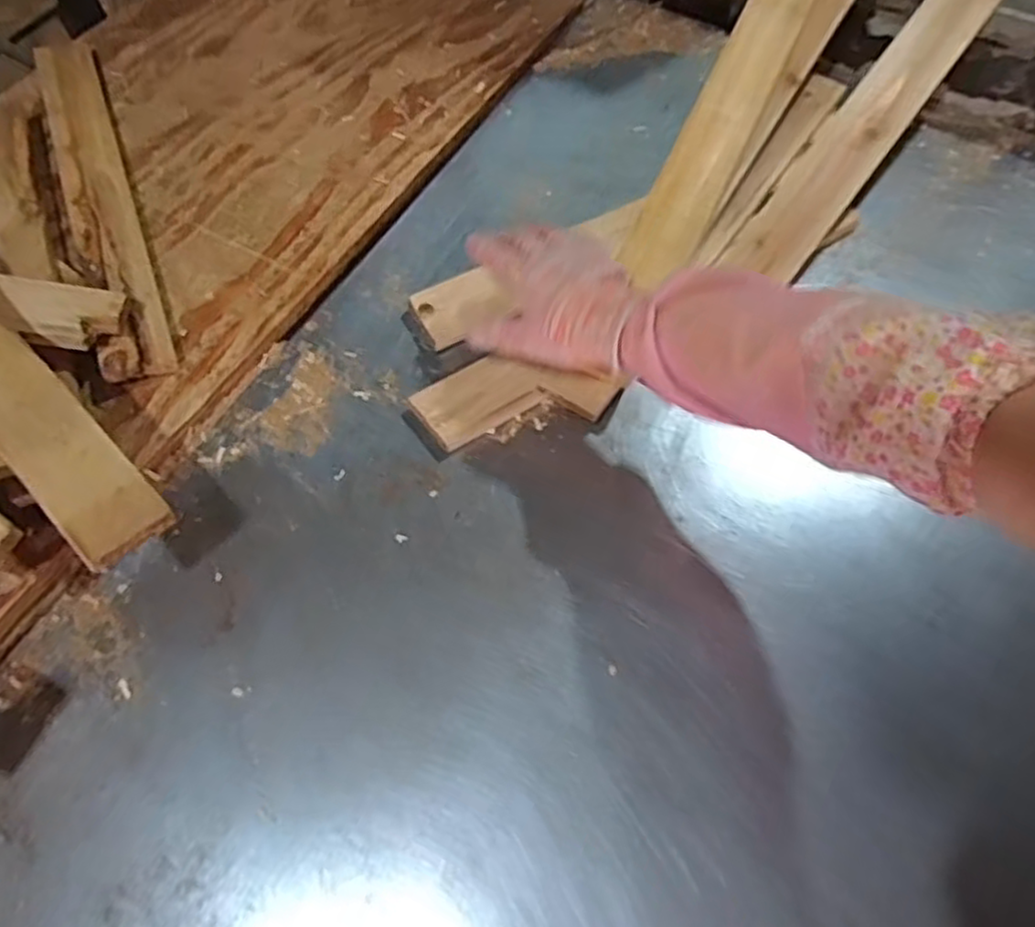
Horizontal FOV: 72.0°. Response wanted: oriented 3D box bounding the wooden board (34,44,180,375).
[{"bbox_3d":[-0.416,-0.284,0.718,0.051,0.020,0.491,-24,66,-12],"label":"wooden board"}]

